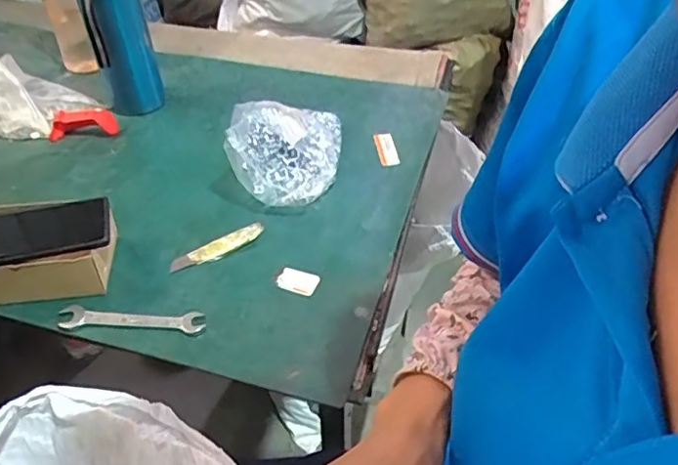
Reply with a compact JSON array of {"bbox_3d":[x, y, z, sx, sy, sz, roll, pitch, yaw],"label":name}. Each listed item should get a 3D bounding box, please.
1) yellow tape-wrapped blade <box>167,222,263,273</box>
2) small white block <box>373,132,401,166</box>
[{"bbox_3d":[-0.142,0.016,0.685,0.115,0.010,0.024,-27,47,-26],"label":"yellow tape-wrapped blade"},{"bbox_3d":[0.067,-0.119,0.827,0.026,0.005,0.068,-11,55,-3],"label":"small white block"}]

